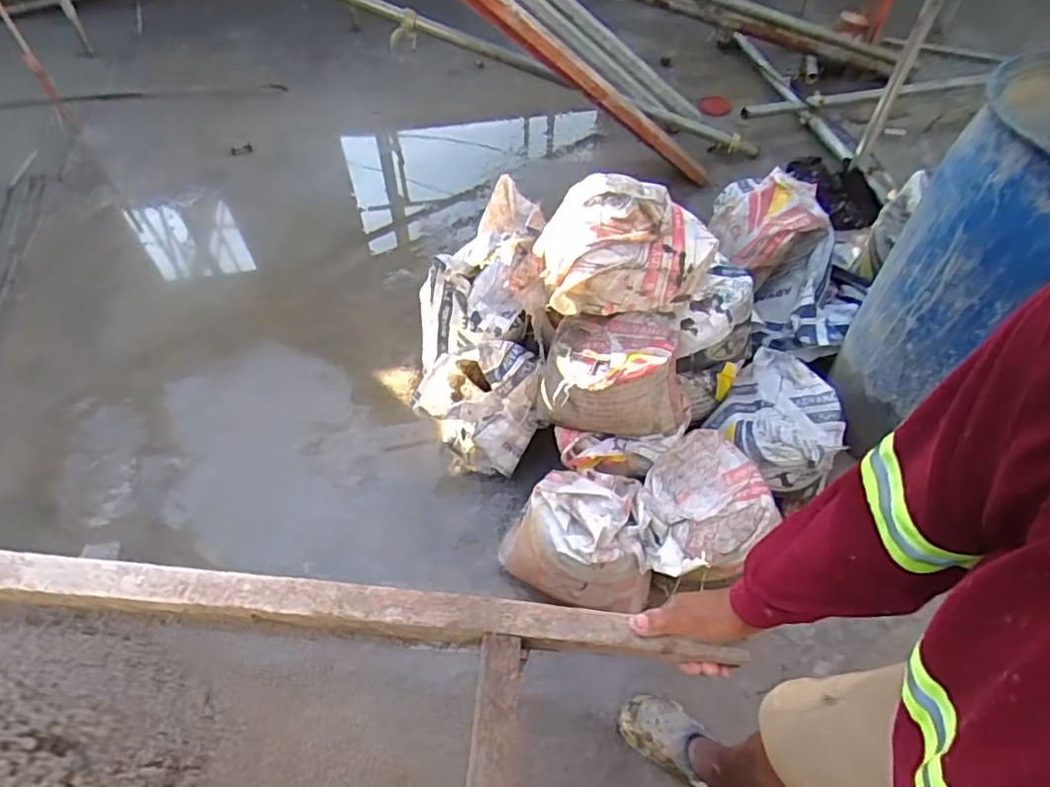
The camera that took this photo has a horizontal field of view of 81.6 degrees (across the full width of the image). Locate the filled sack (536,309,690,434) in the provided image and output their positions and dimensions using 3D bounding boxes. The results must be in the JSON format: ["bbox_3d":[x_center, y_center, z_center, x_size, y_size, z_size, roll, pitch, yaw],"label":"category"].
[{"bbox_3d":[0.225,-0.041,1.502,0.373,0.236,0.261,2,53,1],"label":"filled sack"}]

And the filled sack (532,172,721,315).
[{"bbox_3d":[0.247,-0.370,1.503,0.430,0.206,0.295,7,53,6],"label":"filled sack"}]

